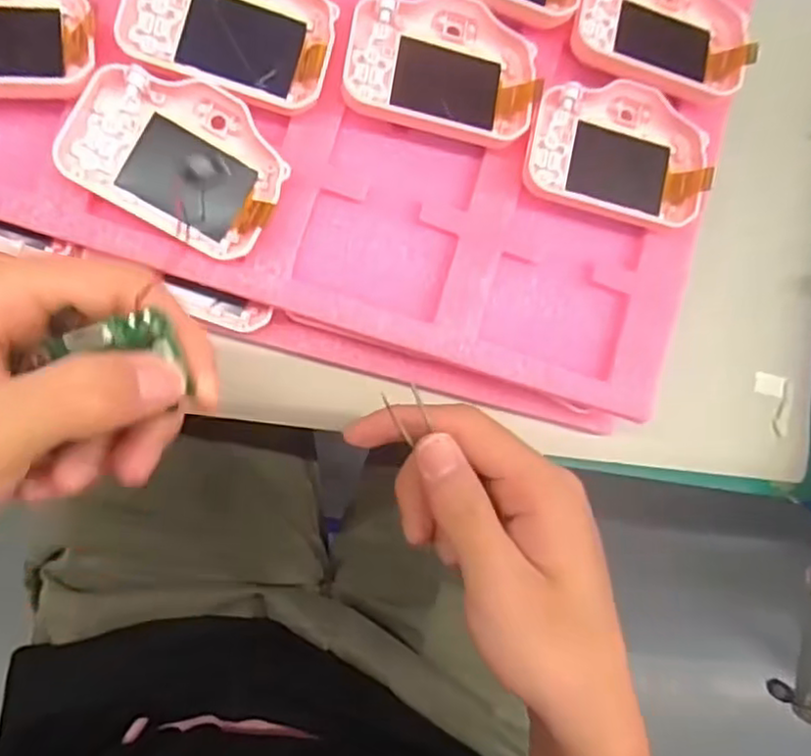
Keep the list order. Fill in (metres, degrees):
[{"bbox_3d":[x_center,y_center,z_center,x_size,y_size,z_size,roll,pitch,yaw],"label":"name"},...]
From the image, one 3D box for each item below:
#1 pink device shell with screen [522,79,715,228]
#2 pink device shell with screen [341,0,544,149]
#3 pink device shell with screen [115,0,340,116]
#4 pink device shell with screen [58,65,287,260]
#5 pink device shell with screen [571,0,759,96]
[{"bbox_3d":[0.099,-0.106,0.322,0.082,0.017,0.058,15,84,-12],"label":"pink device shell with screen"},{"bbox_3d":[0.017,-0.140,0.308,0.084,0.015,0.059,12,85,-12],"label":"pink device shell with screen"},{"bbox_3d":[-0.072,-0.148,0.289,0.082,0.014,0.060,12,85,-12],"label":"pink device shell with screen"},{"bbox_3d":[-0.092,-0.091,0.285,0.083,0.016,0.059,28,82,-10],"label":"pink device shell with screen"},{"bbox_3d":[0.123,-0.169,0.327,0.082,0.012,0.056,15,85,-12],"label":"pink device shell with screen"}]

